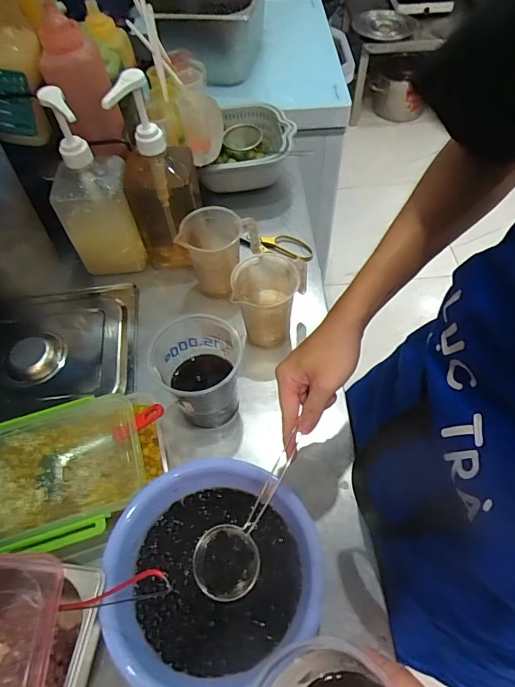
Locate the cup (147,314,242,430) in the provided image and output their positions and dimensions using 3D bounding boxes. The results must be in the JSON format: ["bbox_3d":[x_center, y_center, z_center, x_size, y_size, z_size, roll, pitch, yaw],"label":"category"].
[{"bbox_3d":[-0.074,0.037,0.588,0.105,0.134,0.102,-1,57,2],"label":"cup"}]

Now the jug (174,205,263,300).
[{"bbox_3d":[-0.059,-0.140,0.699,0.115,0.128,0.088,-1,57,2],"label":"jug"}]

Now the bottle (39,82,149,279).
[{"bbox_3d":[-0.261,-0.242,0.681,0.110,0.287,0.097,-9,57,-3],"label":"bottle"}]

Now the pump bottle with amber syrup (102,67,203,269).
[{"bbox_3d":[-0.152,-0.258,0.680,0.109,0.297,0.100,-3,57,1],"label":"pump bottle with amber syrup"}]

